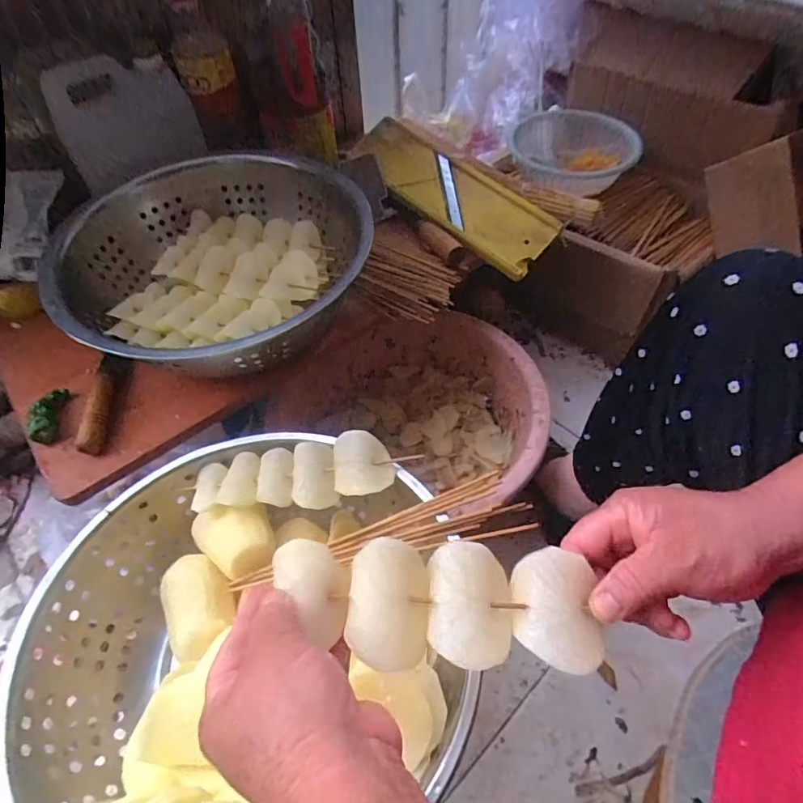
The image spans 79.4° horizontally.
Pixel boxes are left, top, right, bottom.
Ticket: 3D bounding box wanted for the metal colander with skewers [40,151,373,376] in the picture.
[{"bbox_3d":[-0.213,-0.155,0.588,0.336,0.116,0.345,7,53,8],"label":"metal colander with skewers"}]

